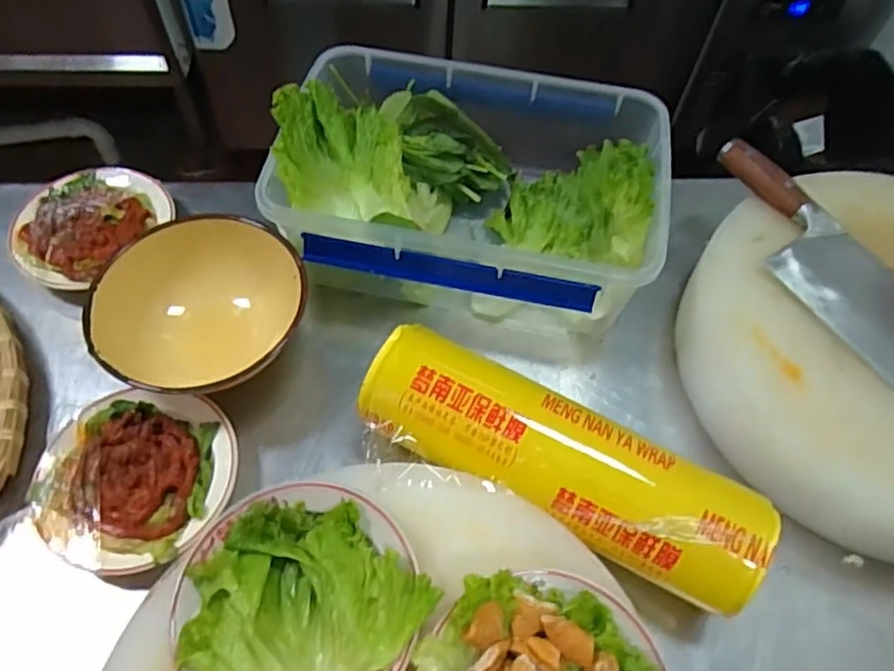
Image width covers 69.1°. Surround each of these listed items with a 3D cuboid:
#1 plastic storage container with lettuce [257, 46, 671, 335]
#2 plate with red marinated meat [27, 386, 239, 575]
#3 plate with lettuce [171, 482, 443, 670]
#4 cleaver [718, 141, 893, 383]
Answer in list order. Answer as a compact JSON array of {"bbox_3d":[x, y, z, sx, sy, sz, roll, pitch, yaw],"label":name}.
[{"bbox_3d":[0.021,-0.135,0.644,0.352,0.153,0.246,10,58,3],"label":"plastic storage container with lettuce"},{"bbox_3d":[-0.251,0.117,0.533,0.146,0.040,0.144,1,57,-2],"label":"plate with red marinated meat"},{"bbox_3d":[-0.096,0.173,0.418,0.152,0.037,0.146,1,57,-2],"label":"plate with lettuce"},{"bbox_3d":[0.350,-0.049,0.559,0.095,0.033,0.329,-29,63,-20],"label":"cleaver"}]

